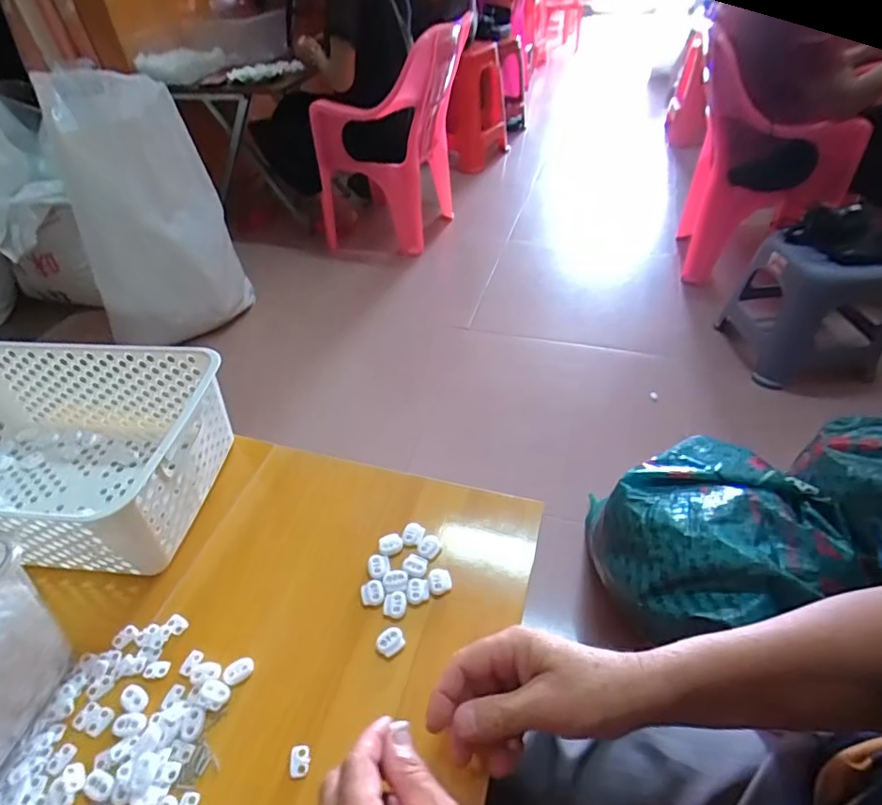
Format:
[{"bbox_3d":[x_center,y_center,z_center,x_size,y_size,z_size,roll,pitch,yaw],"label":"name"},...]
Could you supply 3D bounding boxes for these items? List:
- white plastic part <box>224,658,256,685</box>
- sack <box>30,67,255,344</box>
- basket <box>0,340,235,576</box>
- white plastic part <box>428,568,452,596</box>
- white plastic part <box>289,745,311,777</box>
[{"bbox_3d":[-0.158,0.209,0.418,0.023,0.005,0.015,-27,47,-23],"label":"white plastic part"},{"bbox_3d":[-0.809,-0.503,1.468,0.371,0.651,0.294,-27,47,-23],"label":"sack"},{"bbox_3d":[-0.377,0.047,0.524,0.299,0.115,0.187,3,43,8],"label":"basket"},{"bbox_3d":[-0.001,0.154,0.462,0.020,0.008,0.020,-7,43,-4],"label":"white plastic part"},{"bbox_3d":[-0.099,0.254,0.377,0.014,0.010,0.019,-5,43,-1],"label":"white plastic part"}]

